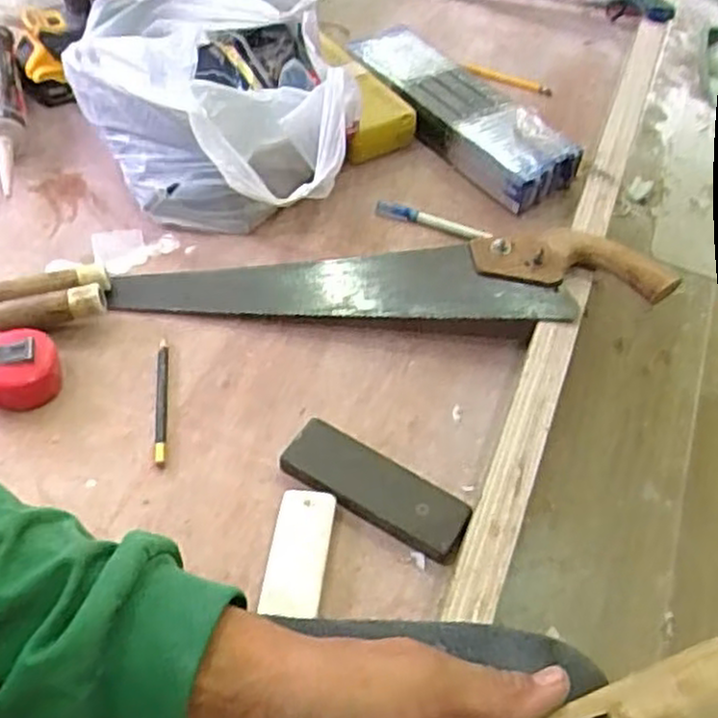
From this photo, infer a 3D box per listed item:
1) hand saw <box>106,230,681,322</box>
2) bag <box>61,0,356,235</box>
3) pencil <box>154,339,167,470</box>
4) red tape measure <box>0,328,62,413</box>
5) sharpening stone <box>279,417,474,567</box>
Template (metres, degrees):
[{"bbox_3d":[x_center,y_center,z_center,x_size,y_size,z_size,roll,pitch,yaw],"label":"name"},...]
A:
[{"bbox_3d":[0.027,-0.077,0.718,0.516,0.067,0.095,3,52,-3],"label":"hand saw"},{"bbox_3d":[-0.155,-0.279,0.797,0.269,0.160,0.303,-4,52,-9],"label":"bag"},{"bbox_3d":[-0.167,0.037,0.642,0.010,0.005,0.126,-4,52,-8],"label":"pencil"},{"bbox_3d":[-0.283,0.007,0.636,0.062,0.043,0.062,-12,54,-15],"label":"red tape measure"},{"bbox_3d":[0.013,0.102,0.603,0.152,0.018,0.054,28,54,16],"label":"sharpening stone"}]

